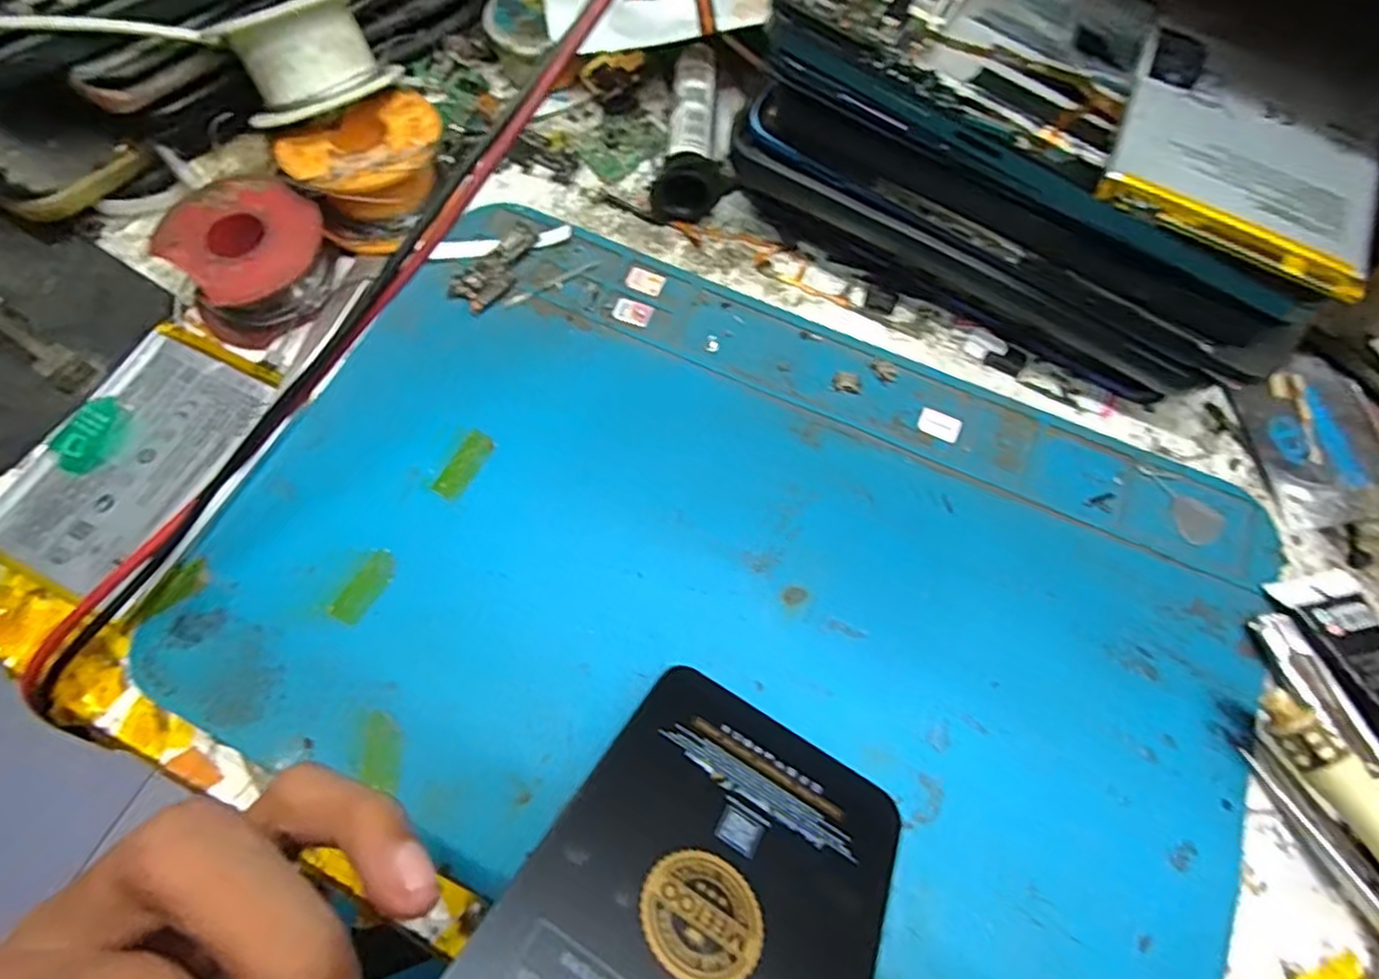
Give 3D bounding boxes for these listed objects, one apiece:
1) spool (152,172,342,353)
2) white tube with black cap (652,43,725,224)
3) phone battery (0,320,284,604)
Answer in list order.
[{"bbox_3d":[-0.147,-0.078,0.235,0.049,0.025,0.048,0,67,-1],"label":"spool"},{"bbox_3d":[0.001,-0.135,0.266,0.024,0.023,0.071,4,67,0],"label":"white tube with black cap"},{"bbox_3d":[-0.173,-0.012,0.218,0.052,0.007,0.087,27,69,10],"label":"phone battery"}]

